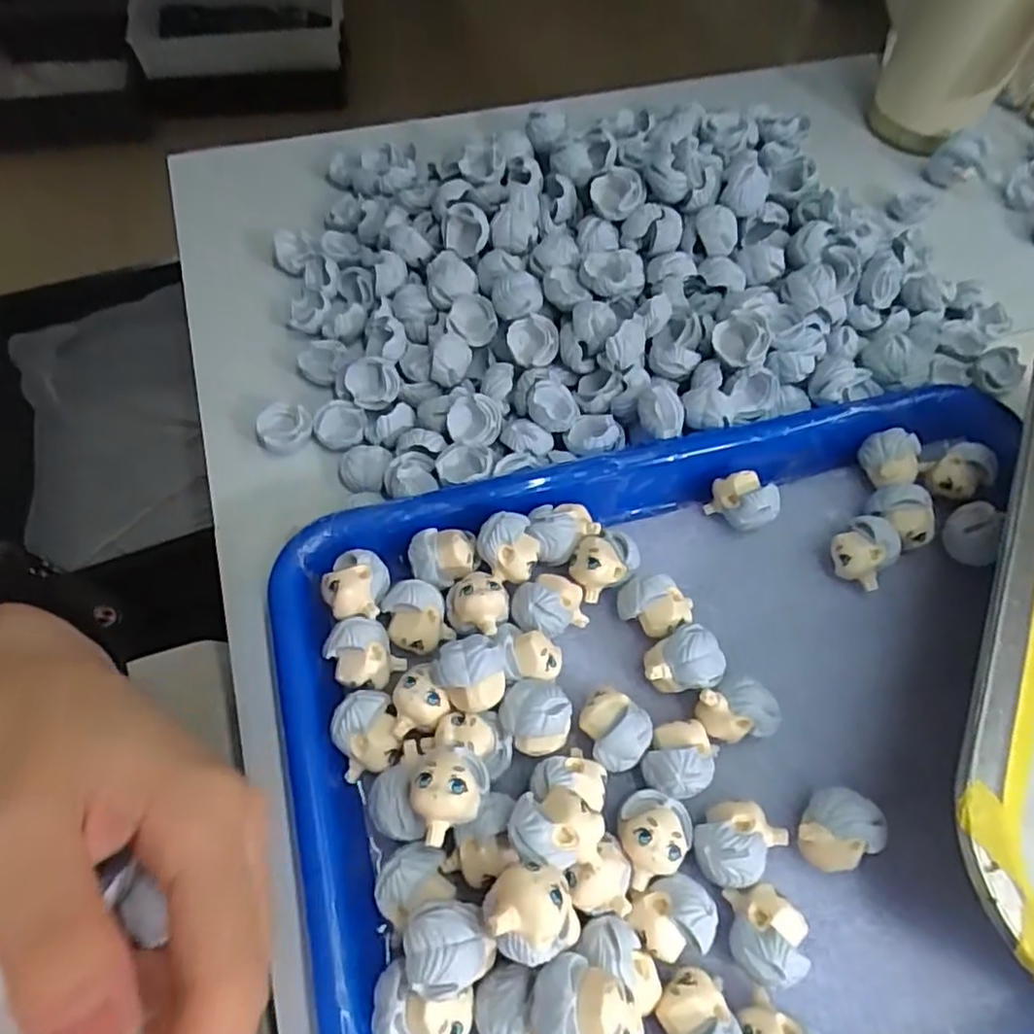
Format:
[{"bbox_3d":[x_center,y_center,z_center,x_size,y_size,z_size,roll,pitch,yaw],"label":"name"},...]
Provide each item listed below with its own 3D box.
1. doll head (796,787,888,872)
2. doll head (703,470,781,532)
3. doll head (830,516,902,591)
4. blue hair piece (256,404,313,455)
[{"bbox_3d":[0.107,0.107,0.229,0.022,0.023,0.025,36,65,17],"label":"doll head"},{"bbox_3d":[0.097,-0.006,0.289,0.020,0.024,0.026,-32,66,-19],"label":"doll head"},{"bbox_3d":[0.144,0.015,0.281,0.022,0.023,0.023,1,60,-2],"label":"doll head"},{"bbox_3d":[-0.106,-0.040,0.309,0.022,0.012,0.023,32,64,15],"label":"blue hair piece"}]

